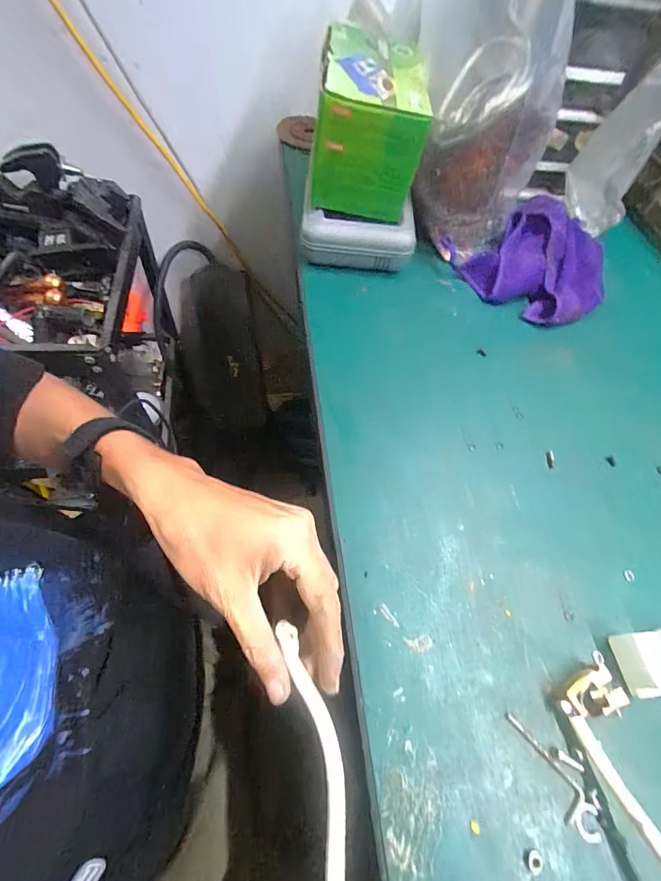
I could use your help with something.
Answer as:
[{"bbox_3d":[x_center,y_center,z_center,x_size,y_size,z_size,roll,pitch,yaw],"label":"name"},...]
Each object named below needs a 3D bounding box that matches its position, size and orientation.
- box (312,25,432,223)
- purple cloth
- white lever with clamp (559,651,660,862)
[{"bbox_3d":[0.045,-0.360,0.438,0.111,0.100,0.182,8,61,-2],"label":"box"},{"bbox_3d":[0.242,-0.211,0.445,0.154,0.051,0.151,-26,67,-19],"label":"purple cloth"},{"bbox_3d":[0.189,0.215,0.222,0.043,0.023,0.150,-13,64,-13],"label":"white lever with clamp"}]

